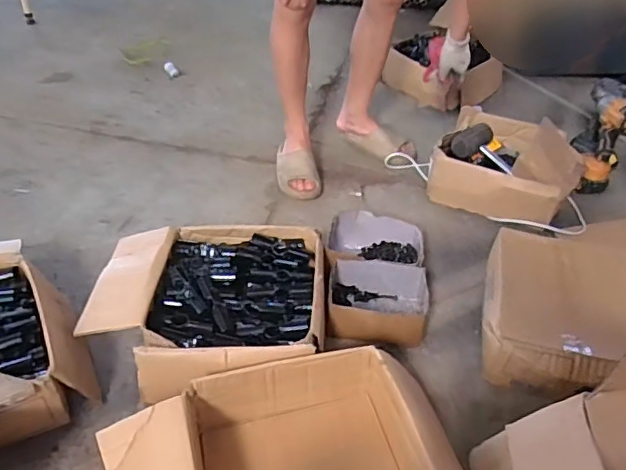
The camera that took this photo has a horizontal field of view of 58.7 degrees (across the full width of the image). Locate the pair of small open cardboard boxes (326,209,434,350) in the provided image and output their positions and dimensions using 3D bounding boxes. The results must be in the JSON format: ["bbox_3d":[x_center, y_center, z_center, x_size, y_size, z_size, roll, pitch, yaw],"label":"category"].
[{"bbox_3d":[0.134,0.083,1.191,0.209,0.086,0.340,3,39,1],"label":"pair of small open cardboard boxes"}]

